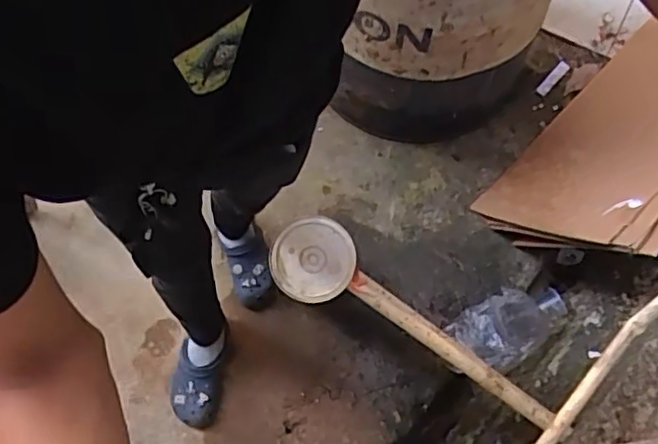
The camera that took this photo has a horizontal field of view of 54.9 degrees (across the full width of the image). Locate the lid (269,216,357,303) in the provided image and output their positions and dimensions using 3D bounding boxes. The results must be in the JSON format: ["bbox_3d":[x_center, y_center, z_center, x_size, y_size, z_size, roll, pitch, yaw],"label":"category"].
[{"bbox_3d":[-0.033,0.074,1.262,0.165,0.013,0.163,-1,80,8],"label":"lid"}]

